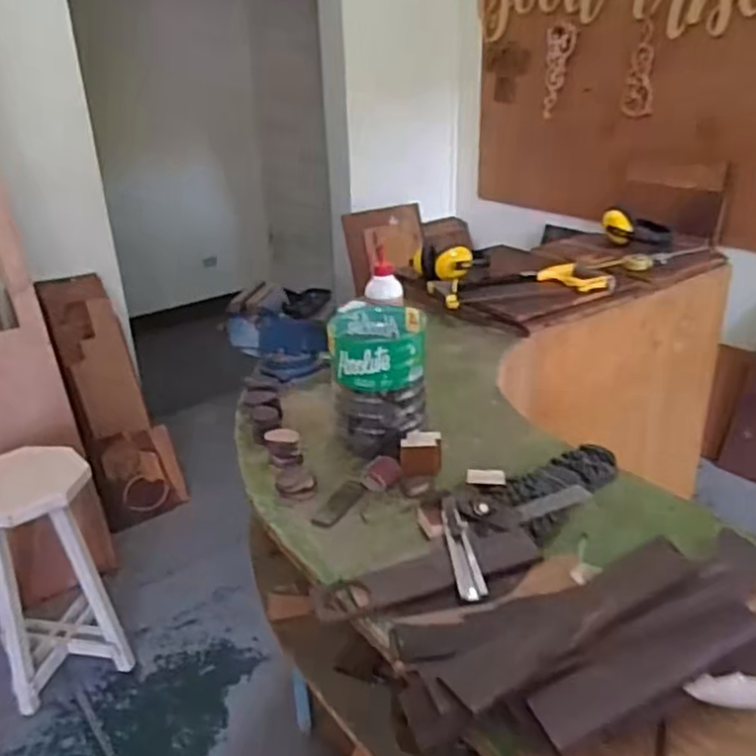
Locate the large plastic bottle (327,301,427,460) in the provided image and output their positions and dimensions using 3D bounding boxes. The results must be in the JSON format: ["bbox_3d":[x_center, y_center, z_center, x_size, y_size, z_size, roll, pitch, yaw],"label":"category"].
[{"bbox_3d":[0.000,0.003,1.065,0.139,0.165,0.166,-1,25,2],"label":"large plastic bottle"}]

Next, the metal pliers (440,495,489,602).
[{"bbox_3d":[0.098,0.194,0.829,0.032,0.010,0.170,-3,25,-3],"label":"metal pliers"}]

